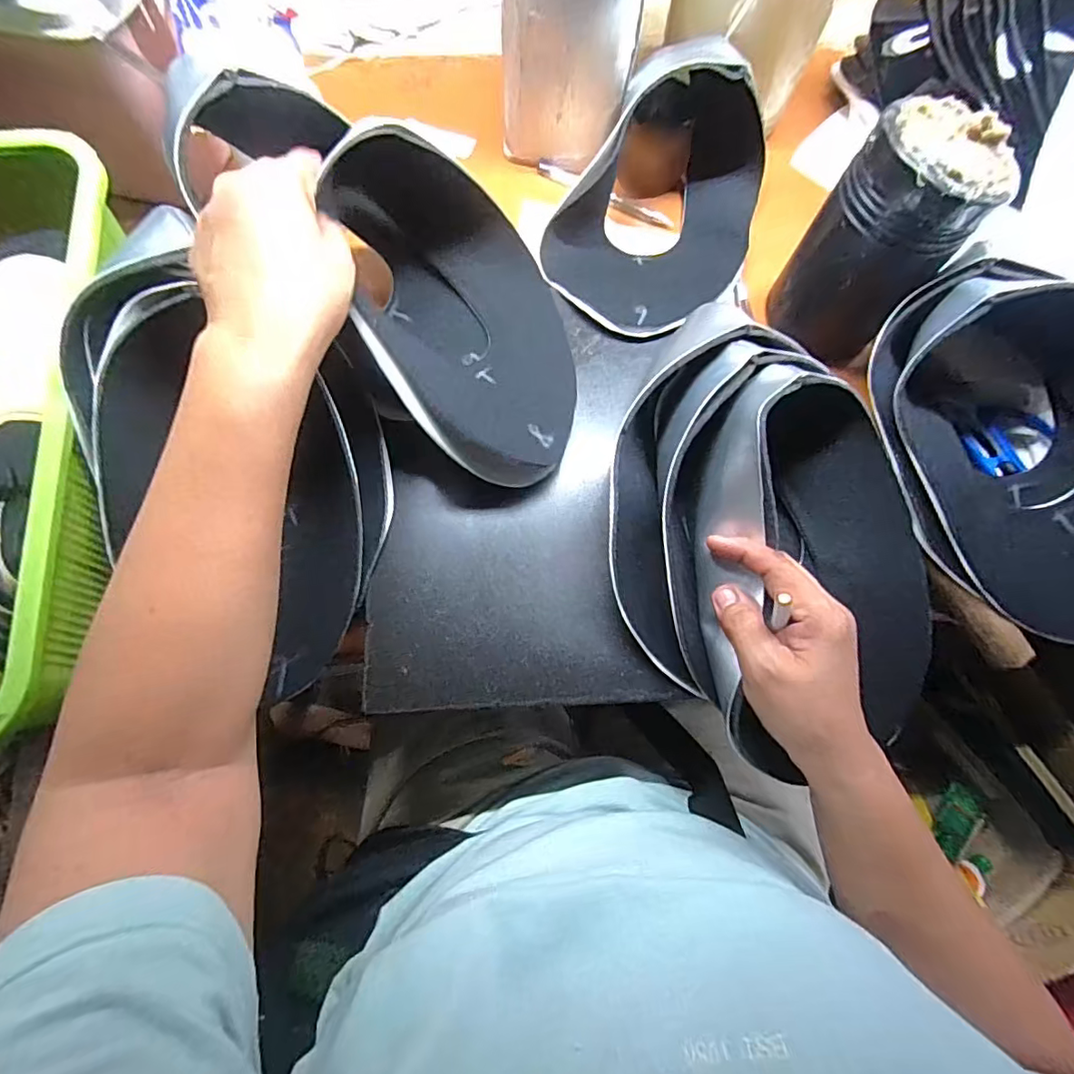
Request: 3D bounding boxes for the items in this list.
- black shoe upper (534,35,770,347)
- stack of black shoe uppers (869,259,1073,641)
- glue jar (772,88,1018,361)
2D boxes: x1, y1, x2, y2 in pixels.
[{"bbox_3d":[0.102,-0.275,0.431,0.156,0.088,0.219,25,74,5],"label":"black shoe upper"},{"bbox_3d":[0.334,-0.055,0.366,0.153,0.105,0.245,-7,73,-4],"label":"stack of black shoe uppers"},{"bbox_3d":[0.251,-0.215,0.406,0.090,0.163,0.090,1,73,-2],"label":"glue jar"}]

